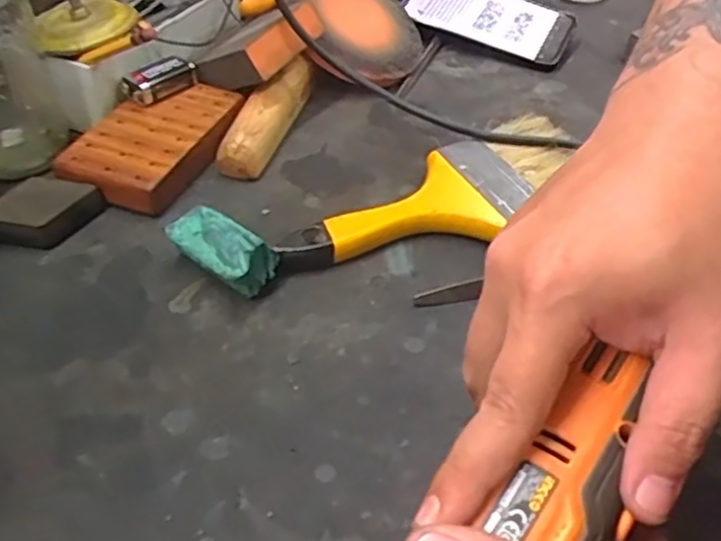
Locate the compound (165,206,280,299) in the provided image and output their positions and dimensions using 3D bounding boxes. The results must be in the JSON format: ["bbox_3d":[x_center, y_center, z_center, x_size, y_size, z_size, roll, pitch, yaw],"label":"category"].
[{"bbox_3d":[-0.081,-0.010,0.408,0.062,0.036,0.030,29,50,26],"label":"compound"}]

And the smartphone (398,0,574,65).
[{"bbox_3d":[0.107,-0.227,0.631,0.153,0.010,0.068,24,67,11],"label":"smartphone"}]

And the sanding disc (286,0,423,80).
[{"bbox_3d":[-0.005,-0.211,0.578,0.121,0.014,0.137,15,51,-29],"label":"sanding disc"}]

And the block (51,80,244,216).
[{"bbox_3d":[-0.138,-0.087,0.494,0.082,0.028,0.118,18,46,17],"label":"block"}]

